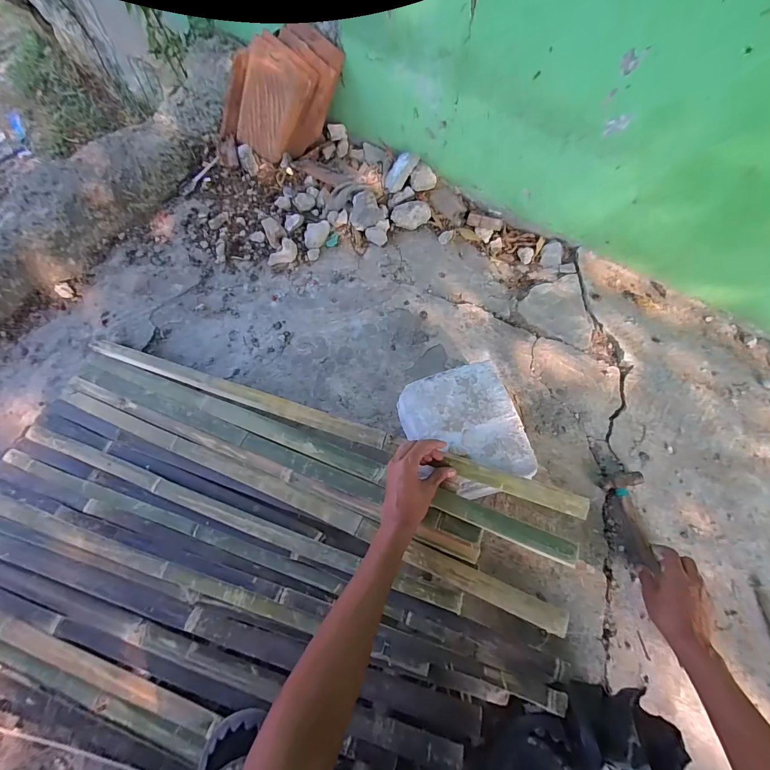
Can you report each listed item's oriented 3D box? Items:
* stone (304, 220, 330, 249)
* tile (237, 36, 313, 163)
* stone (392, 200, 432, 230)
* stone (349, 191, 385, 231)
[{"bbox_3d":[-0.178,-0.392,0.969,0.068,0.039,0.071,-4,64,1],"label":"stone"},{"bbox_3d":[-0.314,-0.757,1.003,0.165,0.238,0.023,36,33,1],"label":"tile"},{"bbox_3d":[0.069,-0.454,0.989,0.106,0.051,0.065,-9,64,-2],"label":"stone"},{"bbox_3d":[-0.048,-0.458,0.982,0.090,0.058,0.086,-6,64,0],"label":"stone"}]

